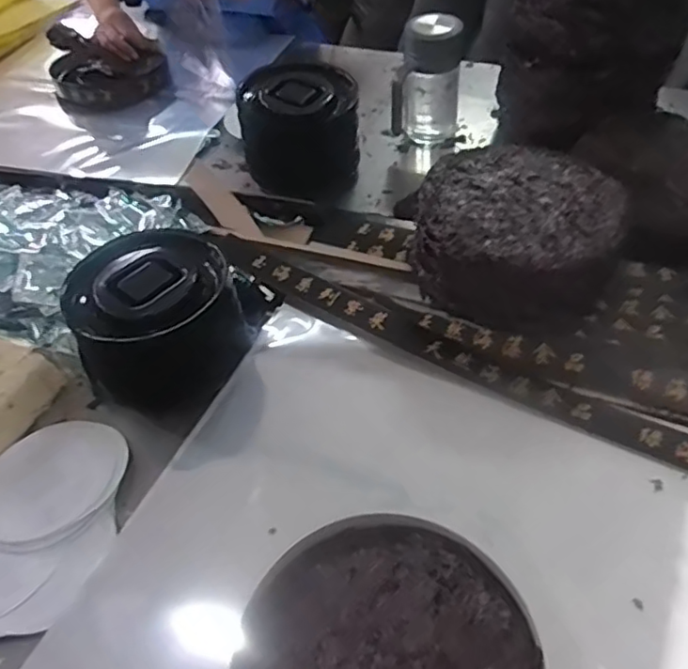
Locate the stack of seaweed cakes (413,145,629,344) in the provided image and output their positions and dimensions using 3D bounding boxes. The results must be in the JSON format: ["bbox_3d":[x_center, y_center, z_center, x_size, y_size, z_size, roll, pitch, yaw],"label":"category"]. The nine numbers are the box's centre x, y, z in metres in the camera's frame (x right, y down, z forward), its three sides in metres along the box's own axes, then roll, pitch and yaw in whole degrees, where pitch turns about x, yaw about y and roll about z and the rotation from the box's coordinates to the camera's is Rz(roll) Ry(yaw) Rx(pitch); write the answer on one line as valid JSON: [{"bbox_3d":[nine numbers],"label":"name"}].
[{"bbox_3d":[0.185,-0.103,0.649,0.206,0.102,0.214,21,55,22],"label":"stack of seaweed cakes"}]

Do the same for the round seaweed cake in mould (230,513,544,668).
[{"bbox_3d":[0.029,0.218,0.420,0.191,0.024,0.199,-3,50,4],"label":"round seaweed cake in mould"}]

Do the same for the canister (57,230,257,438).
[{"bbox_3d":[-0.189,-0.010,0.617,0.143,0.118,0.141,-3,50,4],"label":"canister"}]

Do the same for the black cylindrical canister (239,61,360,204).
[{"bbox_3d":[-0.059,-0.264,0.813,0.150,0.128,0.150,-3,50,4],"label":"black cylindrical canister"}]

